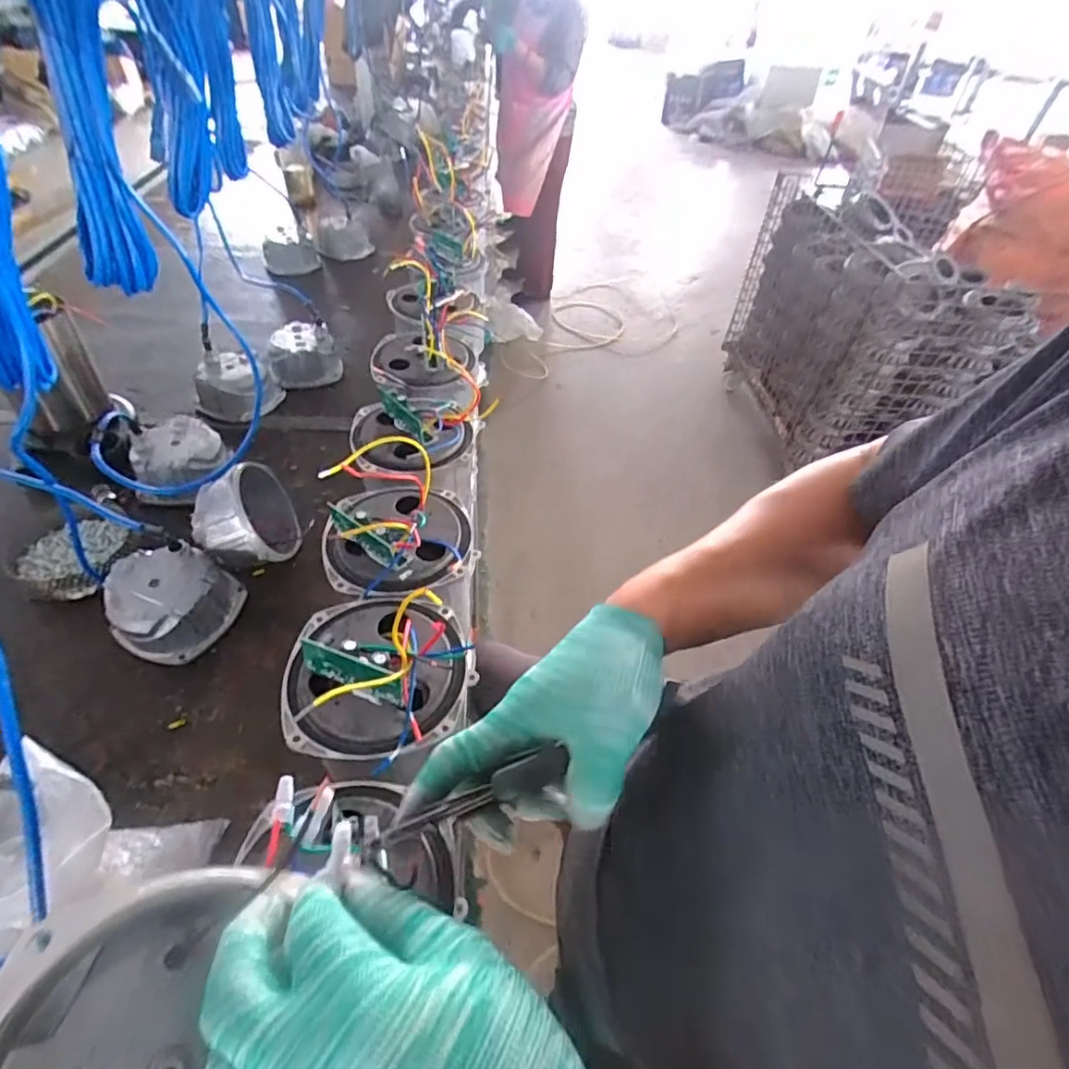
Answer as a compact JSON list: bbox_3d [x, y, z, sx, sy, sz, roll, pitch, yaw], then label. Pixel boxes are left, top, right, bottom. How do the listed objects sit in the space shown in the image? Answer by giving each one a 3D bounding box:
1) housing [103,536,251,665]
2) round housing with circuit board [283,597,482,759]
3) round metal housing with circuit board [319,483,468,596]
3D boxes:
[{"bbox_3d":[-0.429,0.084,0.678,0.131,0.085,0.116,-6,48,-11],"label":"housing"},{"bbox_3d":[-0.114,0.088,0.407,0.135,0.061,0.137,3,47,-3],"label":"round housing with circuit board"},{"bbox_3d":[-0.124,-0.012,0.511,0.132,0.050,0.137,3,47,-3],"label":"round metal housing with circuit board"}]

